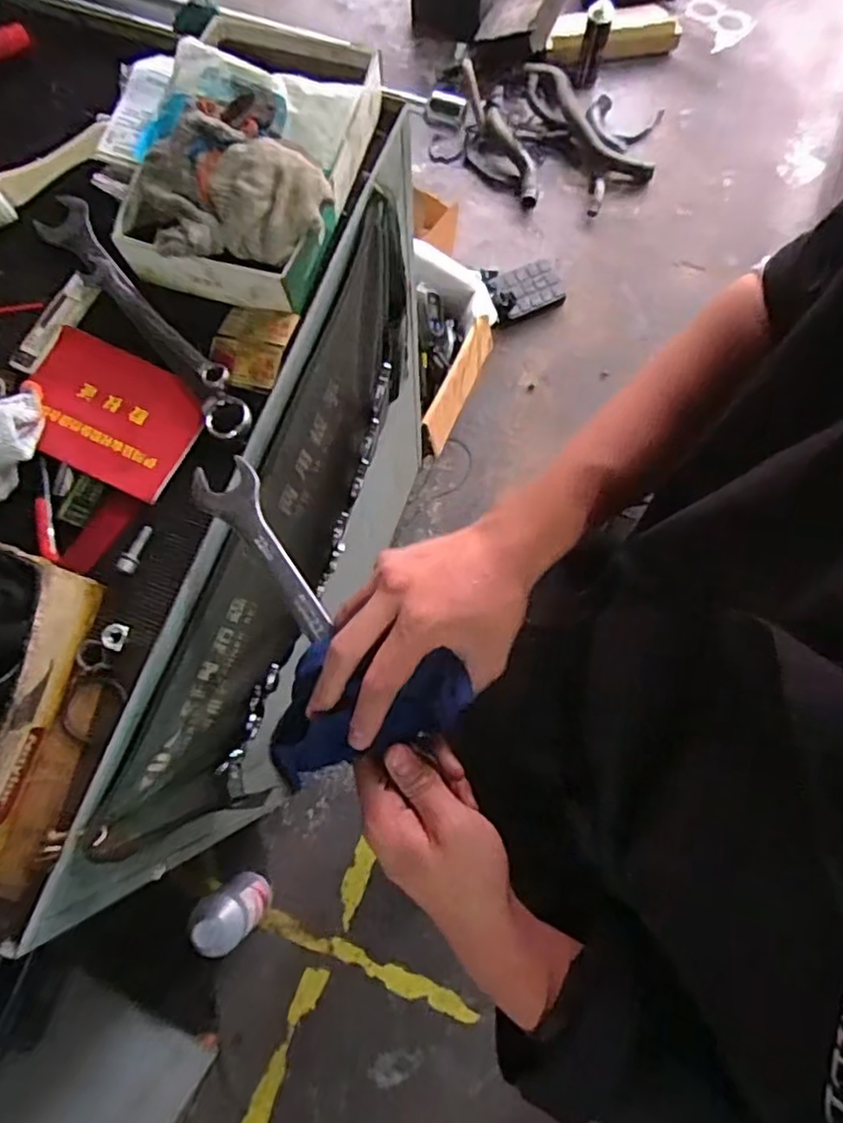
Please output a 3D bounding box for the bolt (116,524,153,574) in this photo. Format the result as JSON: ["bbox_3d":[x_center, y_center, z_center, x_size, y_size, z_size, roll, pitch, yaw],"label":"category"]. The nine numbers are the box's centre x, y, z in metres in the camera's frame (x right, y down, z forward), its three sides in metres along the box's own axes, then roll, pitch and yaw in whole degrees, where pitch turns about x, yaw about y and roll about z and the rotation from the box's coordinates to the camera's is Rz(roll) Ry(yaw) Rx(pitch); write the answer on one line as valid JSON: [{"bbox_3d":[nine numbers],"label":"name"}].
[{"bbox_3d":[-0.206,-0.009,0.471,0.011,0.008,0.037,27,78,7],"label":"bolt"}]

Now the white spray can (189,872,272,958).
[{"bbox_3d":[-0.339,0.631,1.176,0.085,0.252,0.098,-27,78,-6],"label":"white spray can"}]

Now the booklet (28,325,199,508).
[{"bbox_3d":[-0.238,-0.114,0.495,0.137,0.009,0.097,25,78,6],"label":"booklet"}]

